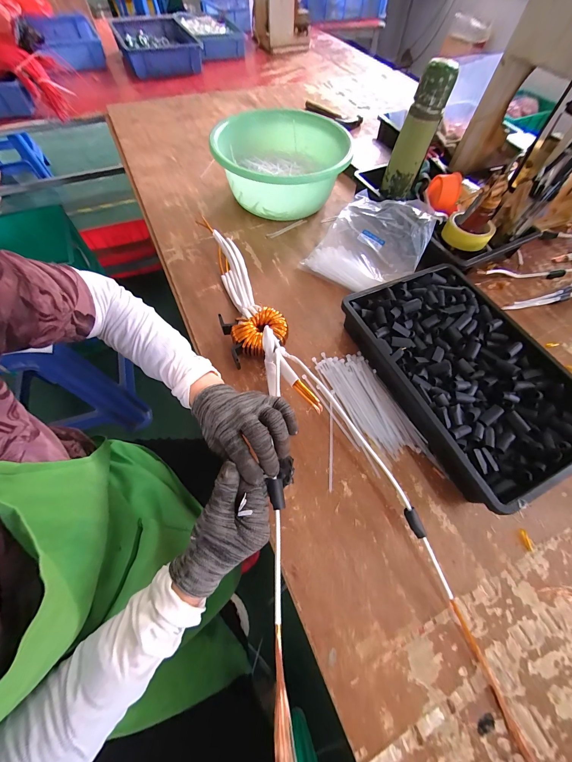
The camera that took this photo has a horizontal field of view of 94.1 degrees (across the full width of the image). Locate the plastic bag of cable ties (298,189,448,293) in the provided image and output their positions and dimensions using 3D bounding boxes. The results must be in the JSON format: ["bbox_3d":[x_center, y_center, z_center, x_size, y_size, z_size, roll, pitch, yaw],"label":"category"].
[{"bbox_3d":[0.176,-0.285,0.547,0.197,0.083,0.215,33,66,15],"label":"plastic bag of cable ties"}]

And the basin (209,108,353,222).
[{"bbox_3d":[-0.012,-0.507,0.640,0.287,0.125,0.305,1,62,-1],"label":"basin"}]

